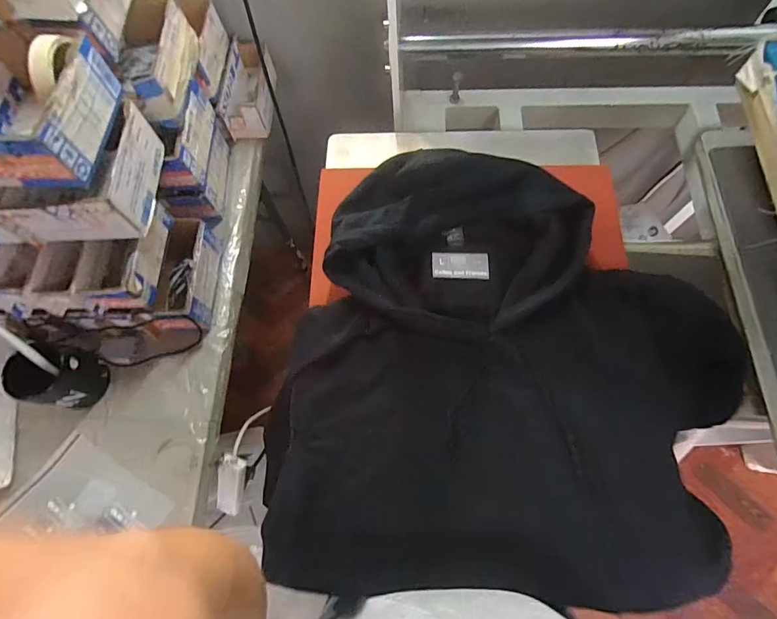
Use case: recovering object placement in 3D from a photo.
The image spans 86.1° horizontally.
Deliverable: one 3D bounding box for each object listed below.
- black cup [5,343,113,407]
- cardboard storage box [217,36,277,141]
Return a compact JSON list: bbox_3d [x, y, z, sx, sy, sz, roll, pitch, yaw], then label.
[{"bbox_3d":[-0.468,0.096,0.592,0.077,0.110,0.079,0,67,1],"label":"black cup"},{"bbox_3d":[-0.252,-0.407,0.772,0.069,0.074,0.176,2,67,2],"label":"cardboard storage box"}]

